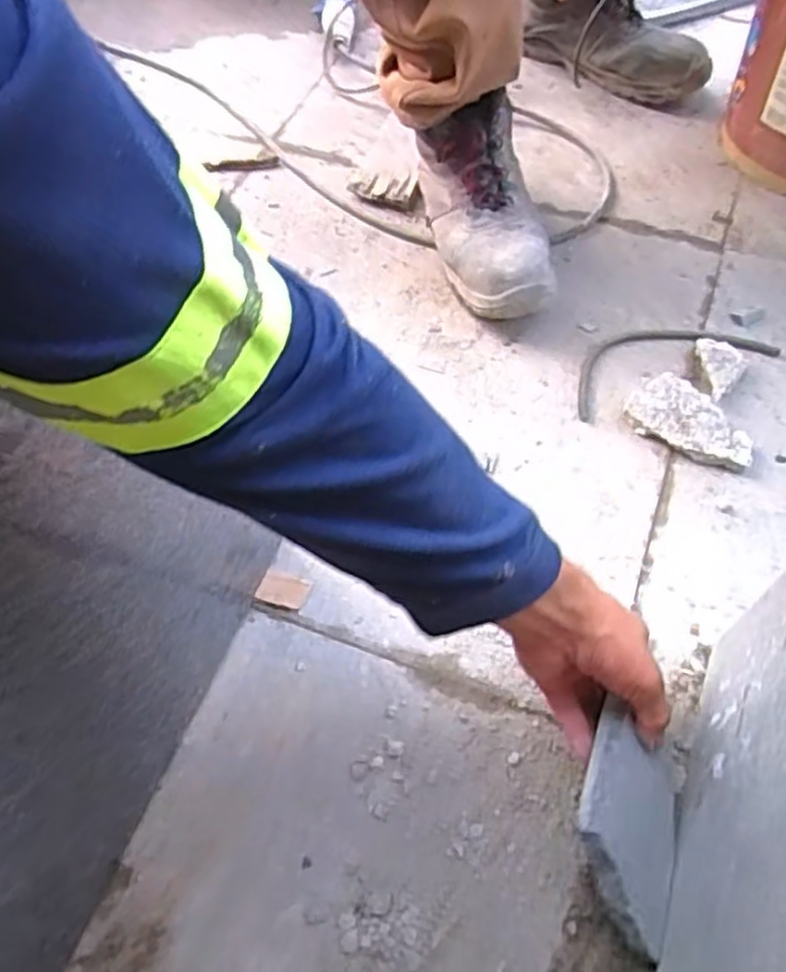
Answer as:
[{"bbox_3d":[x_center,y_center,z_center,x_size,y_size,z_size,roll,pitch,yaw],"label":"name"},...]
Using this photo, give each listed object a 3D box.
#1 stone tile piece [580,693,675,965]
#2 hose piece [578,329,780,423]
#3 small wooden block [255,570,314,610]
[{"bbox_3d":[0.160,0.232,0.495,0.018,0.123,0.120,-10,41,40],"label":"stone tile piece"},{"bbox_3d":[0.275,-0.133,0.765,0.217,0.011,0.088,-20,60,-8],"label":"hose piece"},{"bbox_3d":[-0.094,0.090,0.637,0.044,0.008,0.027,12,60,11],"label":"small wooden block"}]

